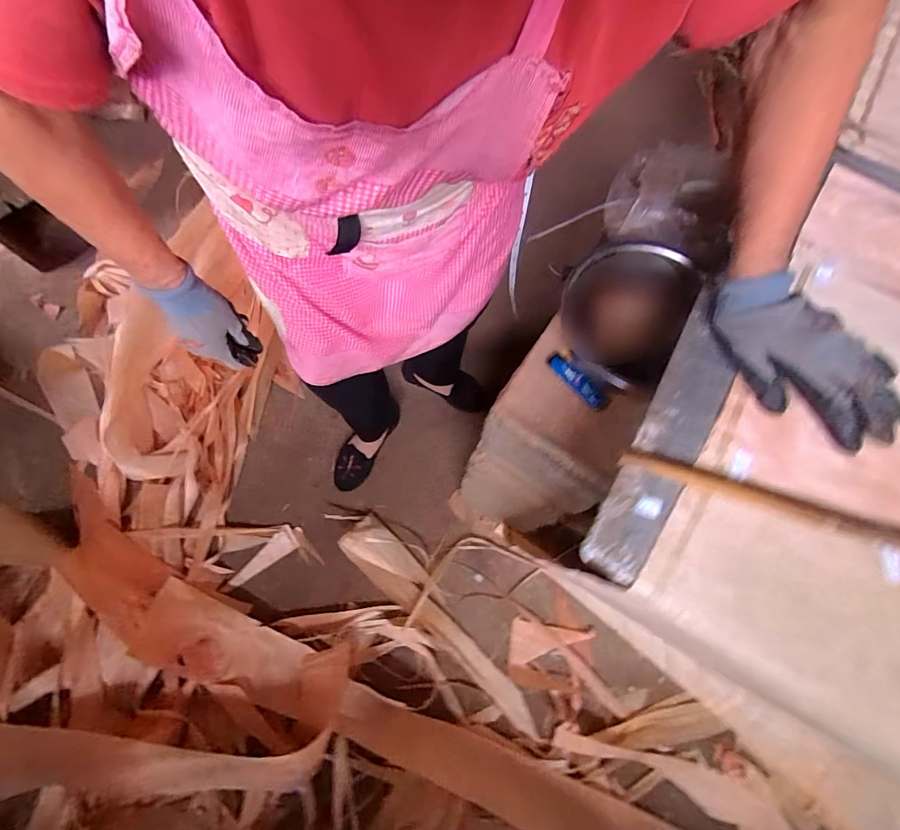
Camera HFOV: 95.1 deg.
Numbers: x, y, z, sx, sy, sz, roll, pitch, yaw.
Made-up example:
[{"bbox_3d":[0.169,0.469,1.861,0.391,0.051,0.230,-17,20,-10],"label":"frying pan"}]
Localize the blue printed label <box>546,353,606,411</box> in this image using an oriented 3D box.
[{"bbox_3d":[0.154,-0.042,0.502,0.019,0.013,0.085,-39,75,-16],"label":"blue printed label"}]

